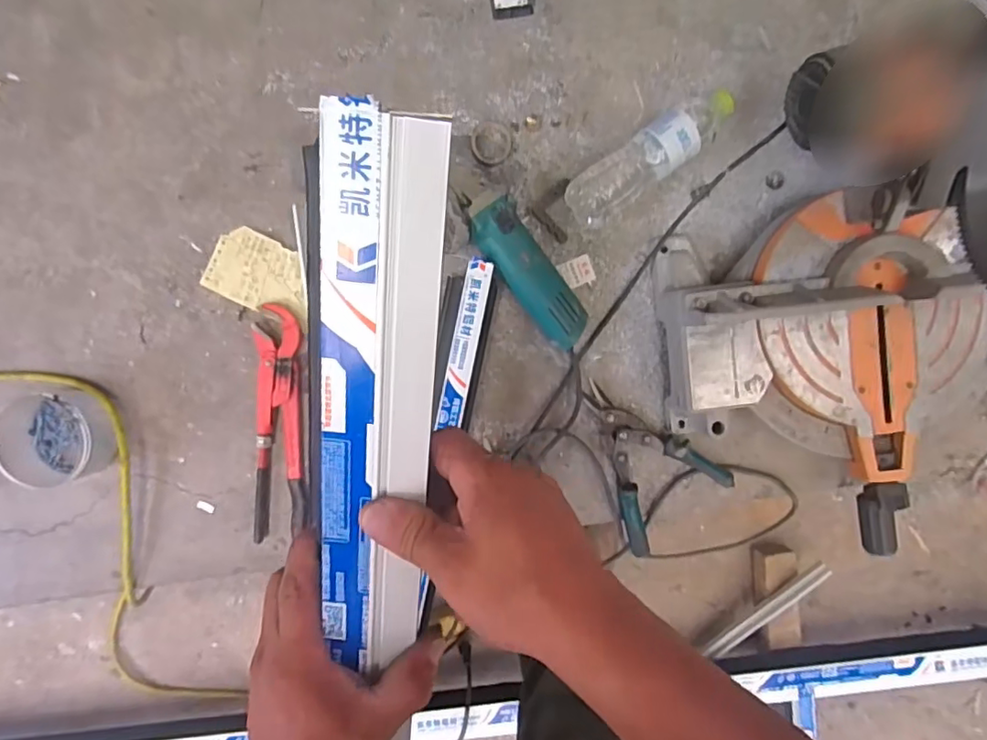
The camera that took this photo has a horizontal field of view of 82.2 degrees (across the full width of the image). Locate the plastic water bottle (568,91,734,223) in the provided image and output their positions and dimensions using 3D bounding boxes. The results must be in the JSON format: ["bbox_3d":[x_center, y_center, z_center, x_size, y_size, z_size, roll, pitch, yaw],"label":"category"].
[{"bbox_3d":[0.187,-0.255,0.677,0.217,0.067,0.063,-34,96,1],"label":"plastic water bottle"}]

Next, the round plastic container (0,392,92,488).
[{"bbox_3d":[-0.519,0.080,0.669,0.105,0.067,0.104,0,93,-2],"label":"round plastic container"}]

